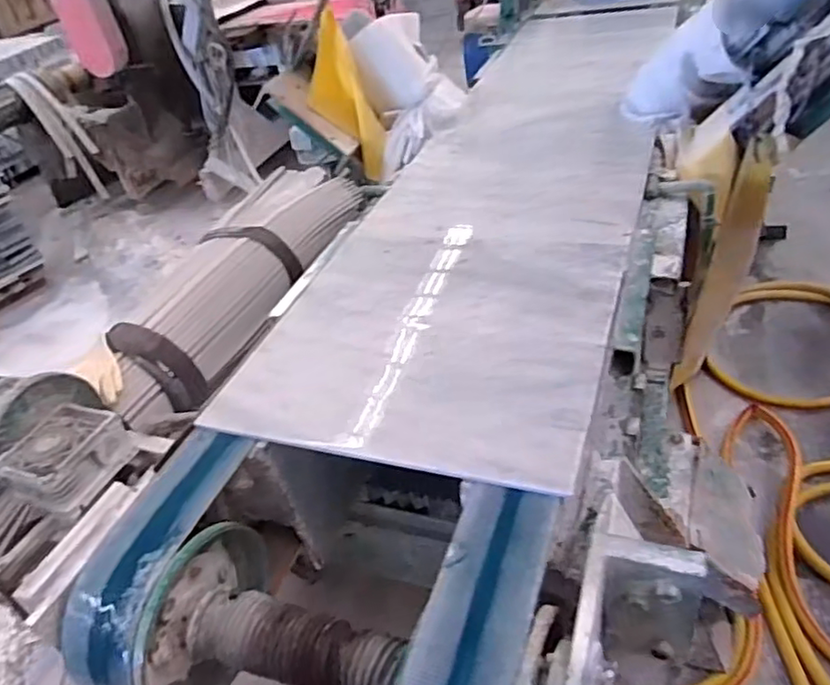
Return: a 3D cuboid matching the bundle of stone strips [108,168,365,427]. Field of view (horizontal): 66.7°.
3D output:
[{"bbox_3d":[-0.469,-0.154,1.625,0.339,0.193,0.880,10,43,26],"label":"bundle of stone strips"}]

